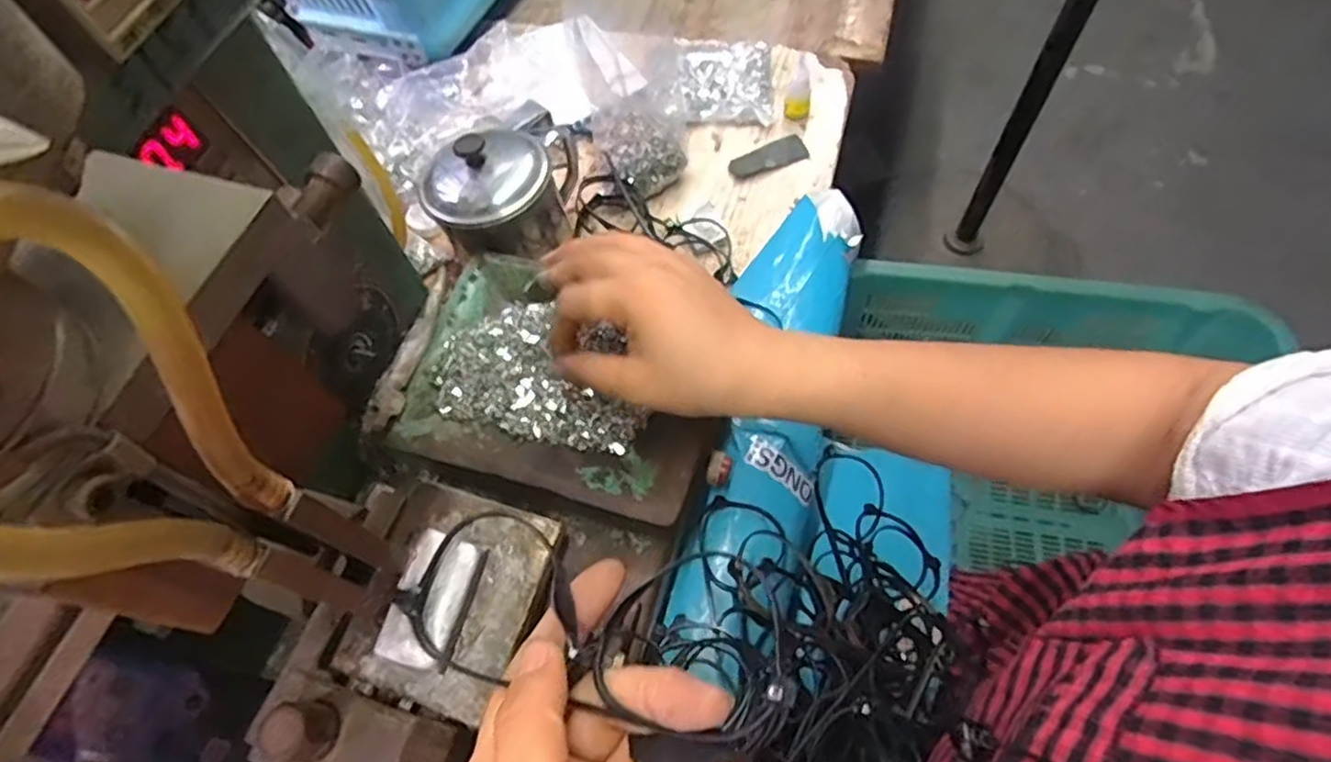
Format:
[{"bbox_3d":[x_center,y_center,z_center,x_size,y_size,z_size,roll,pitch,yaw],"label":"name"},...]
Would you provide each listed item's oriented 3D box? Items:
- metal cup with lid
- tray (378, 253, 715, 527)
[{"bbox_3d":[-0.133,-0.158,0.554,0.094,0.108,0.138,9,64,7],"label":"metal cup with lid"},{"bbox_3d":[-0.065,-0.003,0.452,0.200,0.024,0.154,15,65,10],"label":"tray"}]

